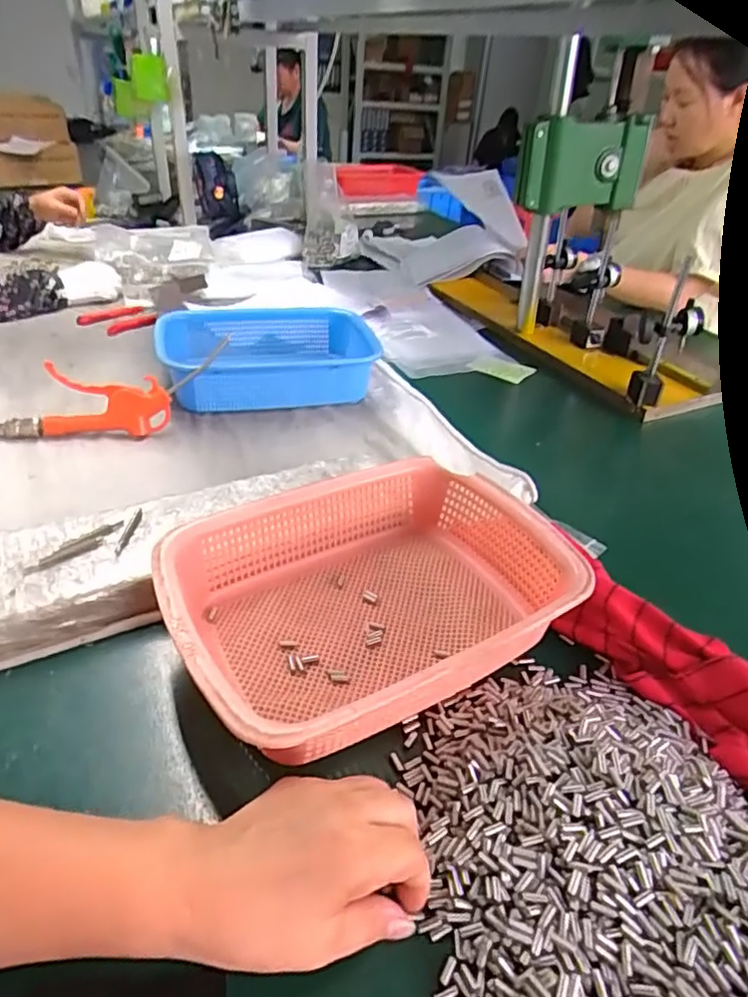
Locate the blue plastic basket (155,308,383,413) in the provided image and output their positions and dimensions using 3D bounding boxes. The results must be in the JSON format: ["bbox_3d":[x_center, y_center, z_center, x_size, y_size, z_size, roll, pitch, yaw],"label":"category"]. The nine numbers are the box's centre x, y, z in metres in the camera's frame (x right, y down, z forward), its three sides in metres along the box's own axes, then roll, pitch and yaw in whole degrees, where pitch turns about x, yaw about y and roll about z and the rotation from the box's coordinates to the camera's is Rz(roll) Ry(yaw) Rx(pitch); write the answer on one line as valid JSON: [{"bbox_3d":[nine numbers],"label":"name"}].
[{"bbox_3d":[-0.141,-0.198,0.859,0.296,0.071,0.207,-6,37,-14],"label":"blue plastic basket"}]

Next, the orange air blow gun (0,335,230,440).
[{"bbox_3d":[-0.315,-0.120,0.713,0.247,0.093,0.052,-4,36,-12],"label":"orange air blow gun"}]

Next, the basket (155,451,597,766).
[{"bbox_3d":[-0.004,0.075,0.479,0.288,0.077,0.215,-16,40,-26],"label":"basket"}]

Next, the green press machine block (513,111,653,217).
[{"bbox_3d":[0.313,-0.503,0.924,0.189,0.120,0.076,-16,40,-26],"label":"green press machine block"}]

